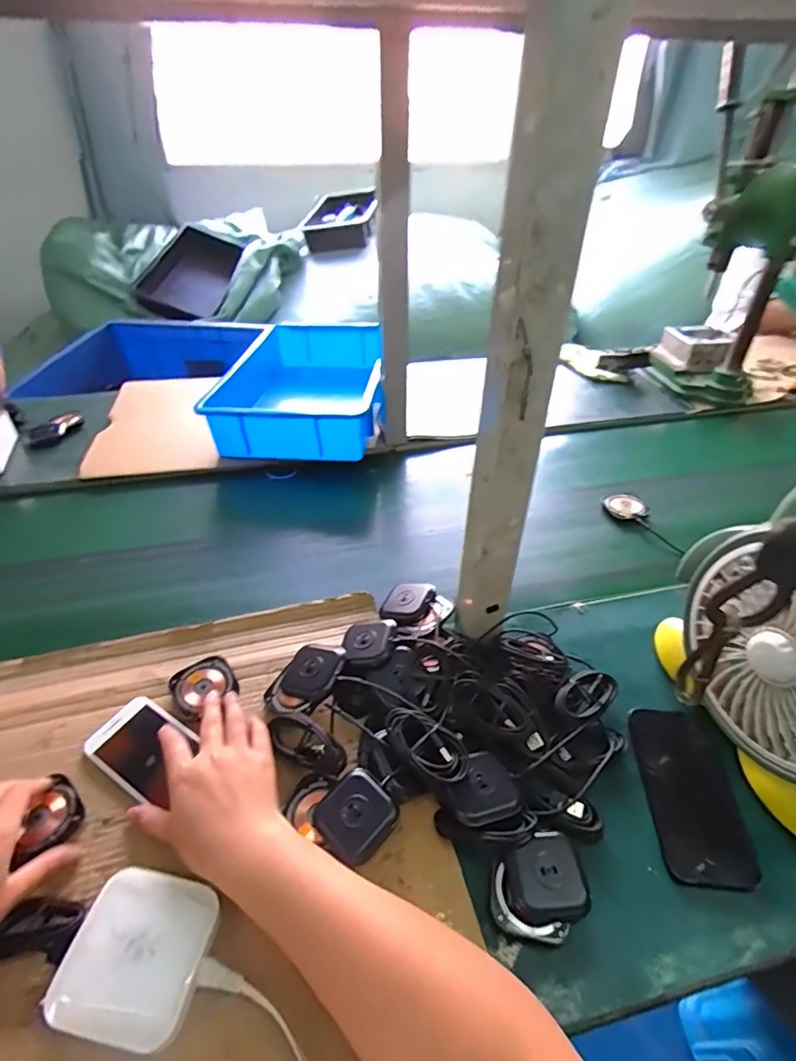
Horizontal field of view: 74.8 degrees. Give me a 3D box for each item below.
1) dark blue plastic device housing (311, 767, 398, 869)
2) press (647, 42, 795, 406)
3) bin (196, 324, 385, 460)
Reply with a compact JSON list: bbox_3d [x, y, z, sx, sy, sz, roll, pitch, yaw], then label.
[{"bbox_3d":[-0.033,0.234,0.426,0.056,0.024,0.057,32,49,31],"label":"dark blue plastic device housing"},{"bbox_3d":[0.610,-0.496,0.945,0.219,0.480,0.165,16,43,17],"label":"press"},{"bbox_3d":[-0.173,-0.257,0.980,0.287,0.125,0.419,-2,41,-3],"label":"bin"}]

